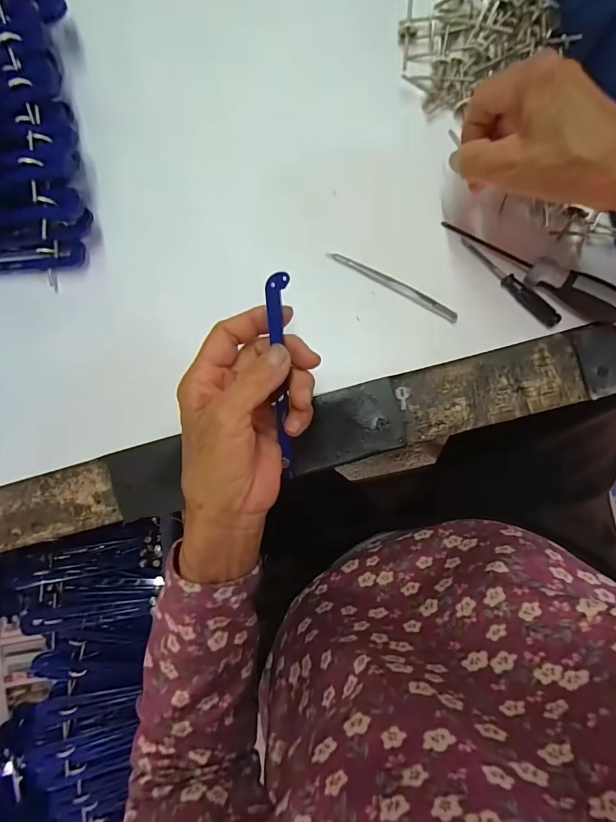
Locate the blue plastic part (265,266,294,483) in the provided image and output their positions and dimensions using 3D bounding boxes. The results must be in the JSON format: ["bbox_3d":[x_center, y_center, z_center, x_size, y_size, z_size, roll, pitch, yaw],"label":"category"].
[{"bbox_3d":[-0.014,-0.017,0.241,0.012,0.010,0.124,-3,110,1],"label":"blue plastic part"}]

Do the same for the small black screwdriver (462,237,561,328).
[{"bbox_3d":[0.151,-0.096,0.300,0.093,0.009,0.009,45,90,2],"label":"small black screwdriver"}]

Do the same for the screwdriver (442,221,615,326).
[{"bbox_3d":[0.166,-0.101,0.291,0.143,0.025,0.021,29,89,1],"label":"screwdriver"}]

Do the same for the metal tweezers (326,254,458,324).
[{"bbox_3d":[0.064,-0.094,0.304,0.105,0.008,0.010,30,90,1],"label":"metal tweezers"}]

